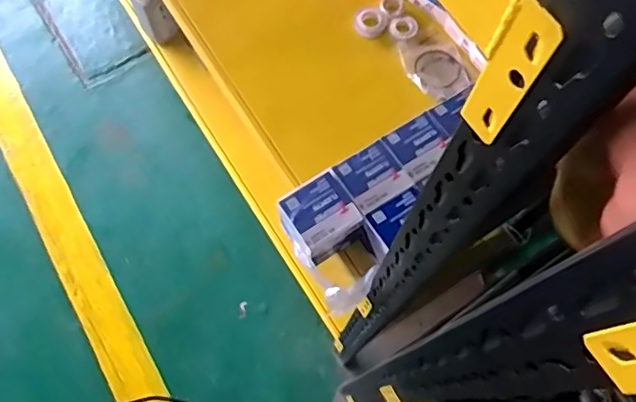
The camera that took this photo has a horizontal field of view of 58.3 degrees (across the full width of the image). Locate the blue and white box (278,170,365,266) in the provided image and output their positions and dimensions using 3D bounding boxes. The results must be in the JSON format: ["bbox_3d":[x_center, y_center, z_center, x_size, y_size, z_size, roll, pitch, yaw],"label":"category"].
[{"bbox_3d":[0.001,0.028,0.764,0.090,0.080,0.086,-34,74,-13],"label":"blue and white box"}]

